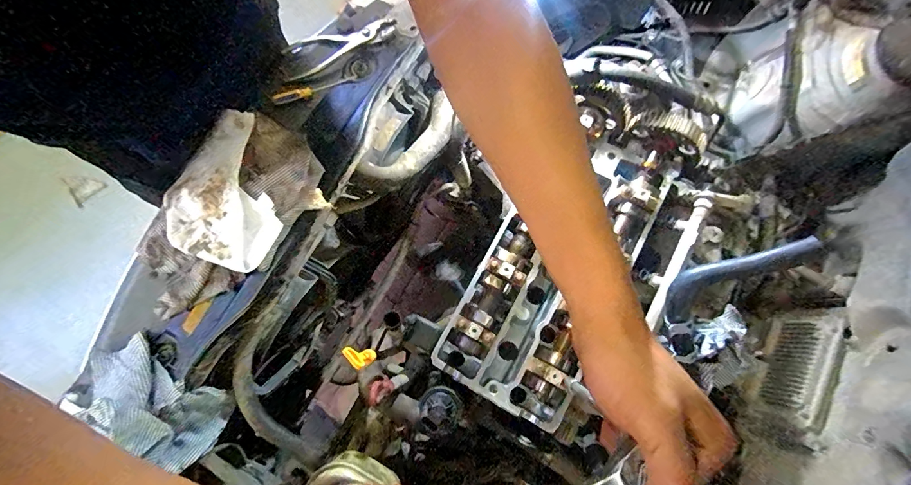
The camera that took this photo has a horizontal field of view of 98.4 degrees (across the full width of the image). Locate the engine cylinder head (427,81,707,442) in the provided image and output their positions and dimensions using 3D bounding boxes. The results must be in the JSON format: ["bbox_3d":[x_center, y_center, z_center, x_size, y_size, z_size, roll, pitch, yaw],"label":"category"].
[{"bbox_3d":[0.186,0.029,0.580,0.261,0.101,0.467,30,79,5],"label":"engine cylinder head"}]

